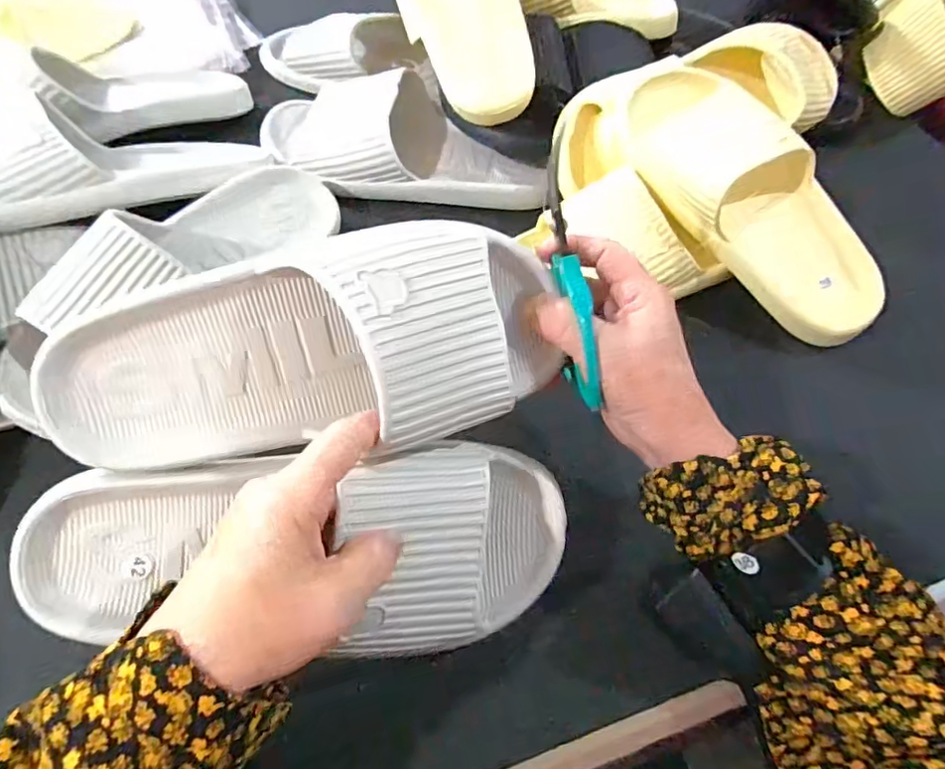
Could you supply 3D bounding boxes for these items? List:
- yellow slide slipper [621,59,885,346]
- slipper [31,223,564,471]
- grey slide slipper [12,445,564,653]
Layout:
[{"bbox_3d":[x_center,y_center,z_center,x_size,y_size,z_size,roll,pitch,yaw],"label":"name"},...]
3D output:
[{"bbox_3d":[0.216,-0.146,0.438,0.098,0.056,0.254,-36,85,-20],"label":"yellow slide slipper"},{"bbox_3d":[-0.069,-0.014,0.273,0.263,0.100,0.078,-13,17,-11],"label":"slipper"},{"bbox_3d":[-0.084,0.087,0.299,0.272,0.066,0.102,-1,85,-10],"label":"grey slide slipper"}]

